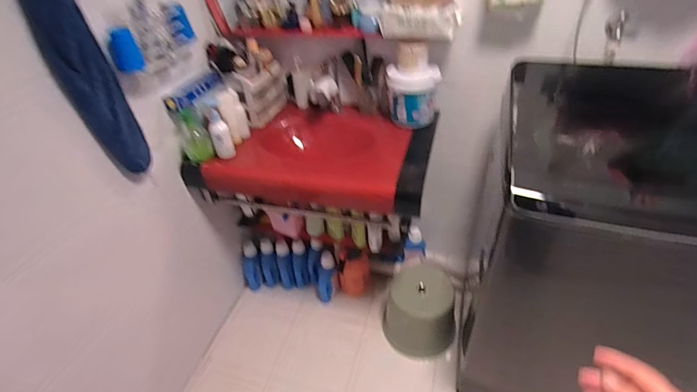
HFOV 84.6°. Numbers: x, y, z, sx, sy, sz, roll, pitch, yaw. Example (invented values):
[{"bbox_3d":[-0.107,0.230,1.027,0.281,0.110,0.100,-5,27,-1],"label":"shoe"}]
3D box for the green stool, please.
[{"bbox_3d":[0.270,0.442,1.472,0.241,0.321,0.250,-3,39,2],"label":"green stool"}]

